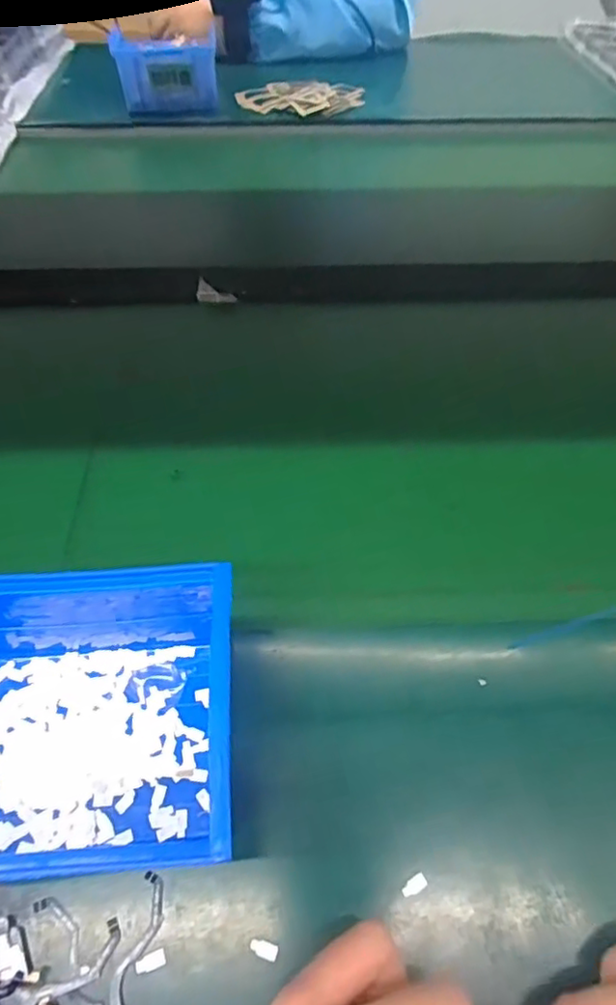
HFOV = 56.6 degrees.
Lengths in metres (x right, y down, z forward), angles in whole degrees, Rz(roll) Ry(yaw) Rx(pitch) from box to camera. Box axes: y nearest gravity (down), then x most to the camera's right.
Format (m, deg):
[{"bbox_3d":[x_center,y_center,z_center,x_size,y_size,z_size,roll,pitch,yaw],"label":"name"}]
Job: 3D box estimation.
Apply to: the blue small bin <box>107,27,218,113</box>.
[{"bbox_3d":[-0.175,-0.532,0.703,0.120,0.077,0.114,-9,55,-7],"label":"blue small bin"}]

